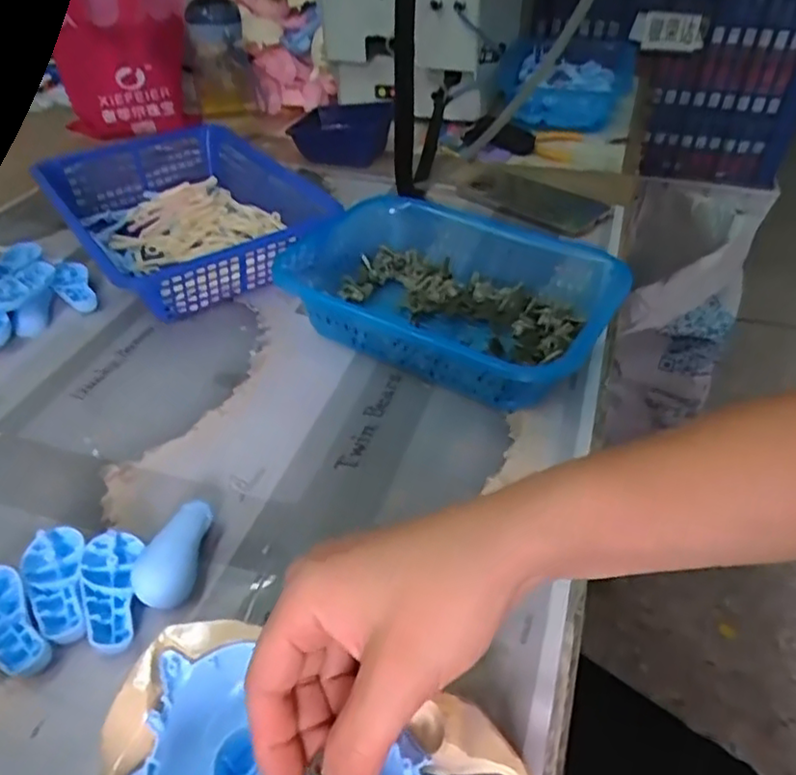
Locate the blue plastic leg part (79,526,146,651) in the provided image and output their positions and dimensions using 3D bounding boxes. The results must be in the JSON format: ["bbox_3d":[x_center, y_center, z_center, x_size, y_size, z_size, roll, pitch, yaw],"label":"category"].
[{"bbox_3d":[-0.159,0.111,0.357,0.030,0.013,0.068,-10,42,-12],"label":"blue plastic leg part"}]

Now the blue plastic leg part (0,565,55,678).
[{"bbox_3d":[-0.210,0.126,0.344,0.032,0.017,0.067,-29,49,-30],"label":"blue plastic leg part"}]

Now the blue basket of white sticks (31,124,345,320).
[{"bbox_3d":[-0.210,-0.172,0.645,0.197,0.066,0.269,-26,48,-27],"label":"blue basket of white sticks"}]

